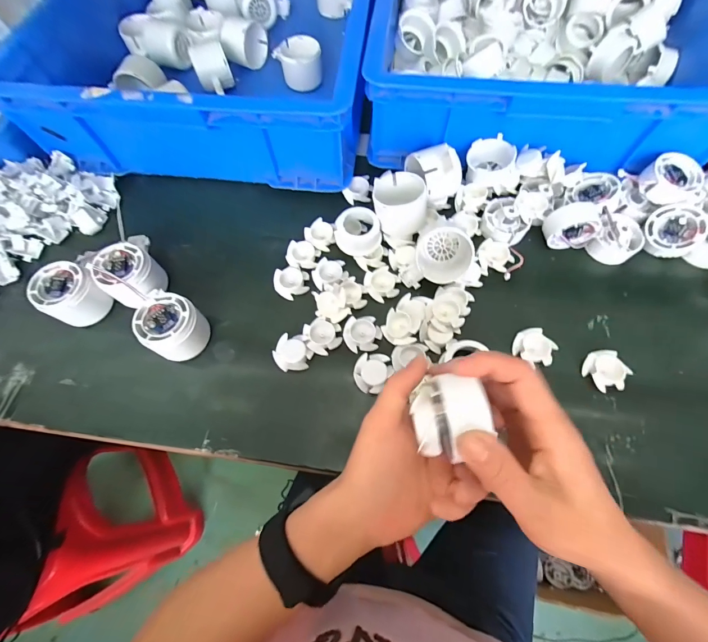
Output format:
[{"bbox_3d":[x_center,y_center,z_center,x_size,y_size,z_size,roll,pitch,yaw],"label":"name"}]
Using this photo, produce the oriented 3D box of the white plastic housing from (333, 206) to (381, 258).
[{"bbox_3d":[0.004,-0.105,0.404,0.048,0.033,0.050,0,69,1],"label":"white plastic housing"}]

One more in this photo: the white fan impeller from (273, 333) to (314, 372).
[{"bbox_3d":[-0.066,0.033,0.362,0.036,0.016,0.041,-32,71,-11],"label":"white fan impeller"}]

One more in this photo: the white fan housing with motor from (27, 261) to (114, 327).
[{"bbox_3d":[-0.308,-0.026,0.383,0.052,0.064,0.059,32,73,13],"label":"white fan housing with motor"}]

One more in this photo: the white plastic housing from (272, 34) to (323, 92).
[{"bbox_3d":[-0.081,-0.390,0.522,0.069,0.045,0.063,0,69,1],"label":"white plastic housing"}]

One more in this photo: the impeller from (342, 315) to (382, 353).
[{"bbox_3d":[0.010,0.014,0.372,0.039,0.011,0.040,0,69,1],"label":"impeller"}]

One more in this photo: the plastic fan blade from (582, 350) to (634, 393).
[{"bbox_3d":[0.258,0.051,0.350,0.036,0.012,0.041,-23,70,-7],"label":"plastic fan blade"}]

